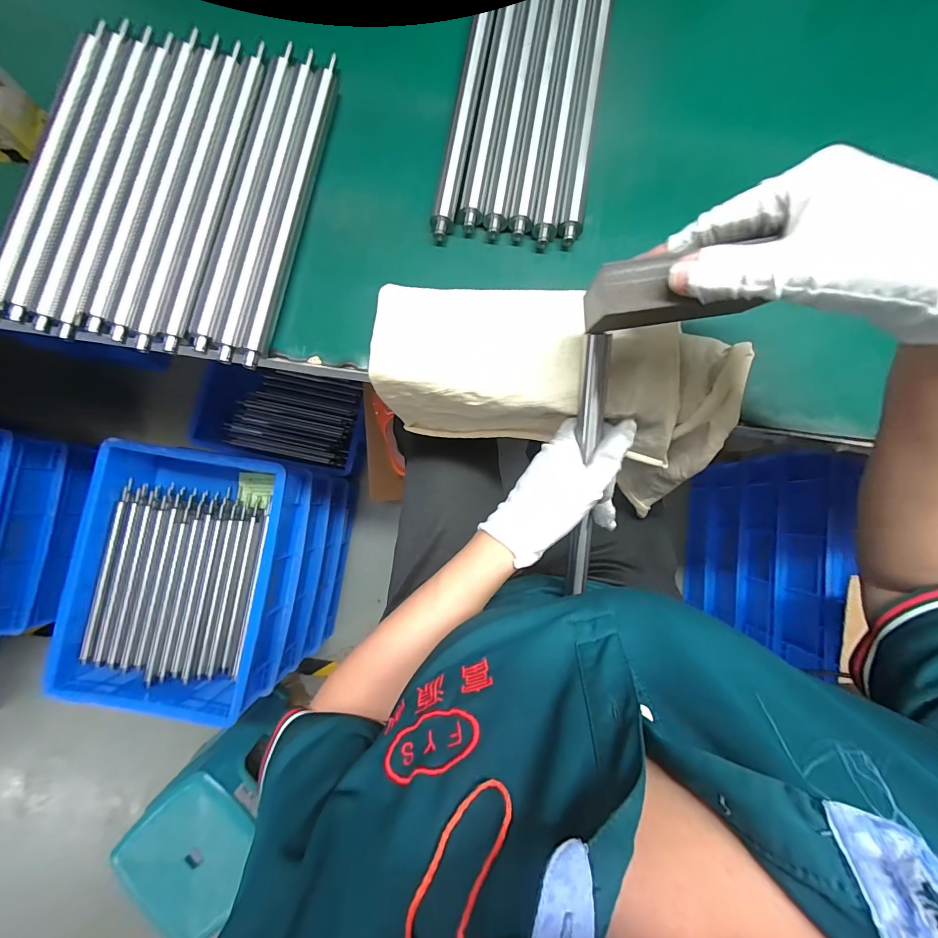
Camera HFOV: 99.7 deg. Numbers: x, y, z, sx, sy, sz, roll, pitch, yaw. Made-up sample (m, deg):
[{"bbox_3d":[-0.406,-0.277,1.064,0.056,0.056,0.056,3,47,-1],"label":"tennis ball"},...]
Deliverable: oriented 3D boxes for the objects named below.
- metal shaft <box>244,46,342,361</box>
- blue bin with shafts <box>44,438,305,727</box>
[{"bbox_3d":[-0.140,-0.209,0.316,0.014,0.011,0.268,11,82,-2],"label":"metal shaft"},{"bbox_3d":[-0.476,0.184,0.673,0.311,0.122,0.419,9,85,1],"label":"blue bin with shafts"}]

